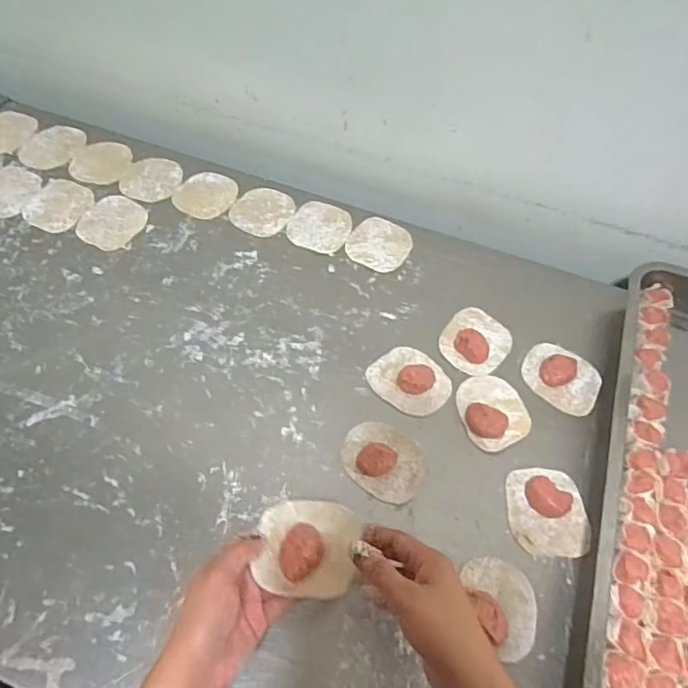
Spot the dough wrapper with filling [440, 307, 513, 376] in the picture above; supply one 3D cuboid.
[{"bbox_3d":[0.150,-0.007,0.643,0.071,0.017,0.082,34,61,16],"label":"dough wrapper with filling"}]

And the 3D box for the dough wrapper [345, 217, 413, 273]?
[{"bbox_3d":[0.046,-0.128,0.725,0.076,0.004,0.083,2,57,-3],"label":"dough wrapper"}]

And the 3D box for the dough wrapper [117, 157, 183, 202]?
[{"bbox_3d":[-0.258,-0.222,0.764,0.071,0.010,0.072,2,57,-3],"label":"dough wrapper"}]

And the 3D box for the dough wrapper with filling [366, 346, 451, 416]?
[{"bbox_3d":[0.071,0.035,0.607,0.070,0.023,0.083,-39,68,-25],"label":"dough wrapper with filling"}]

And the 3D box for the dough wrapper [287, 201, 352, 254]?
[{"bbox_3d":[-0.031,-0.152,0.737,0.077,0.004,0.085,14,58,4],"label":"dough wrapper"}]

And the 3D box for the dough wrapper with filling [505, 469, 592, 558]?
[{"bbox_3d":[0.195,0.158,0.544,0.072,0.017,0.084,2,57,-4],"label":"dough wrapper with filling"}]

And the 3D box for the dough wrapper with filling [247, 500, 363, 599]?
[{"bbox_3d":[-0.029,0.159,0.450,0.076,0.026,0.071,8,57,0],"label":"dough wrapper with filling"}]

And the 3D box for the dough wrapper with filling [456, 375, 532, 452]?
[{"bbox_3d":[0.157,0.065,0.595,0.069,0.022,0.082,-13,60,-13],"label":"dough wrapper with filling"}]

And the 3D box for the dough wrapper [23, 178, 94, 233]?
[{"bbox_3d":[-0.368,-0.179,0.735,0.074,0.004,0.083,19,58,7],"label":"dough wrapper"}]

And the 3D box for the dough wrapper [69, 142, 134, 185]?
[{"bbox_3d":[-0.330,-0.247,0.777,0.077,0.007,0.076,2,57,-3],"label":"dough wrapper"}]

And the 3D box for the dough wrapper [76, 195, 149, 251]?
[{"bbox_3d":[-0.293,-0.154,0.723,0.077,0.004,0.083,2,57,-3],"label":"dough wrapper"}]

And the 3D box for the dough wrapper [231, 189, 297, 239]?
[{"bbox_3d":[-0.105,-0.173,0.748,0.075,0.004,0.086,35,61,16],"label":"dough wrapper"}]

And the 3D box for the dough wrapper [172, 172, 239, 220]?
[{"bbox_3d":[-0.183,-0.199,0.757,0.074,0.004,0.080,2,57,-3],"label":"dough wrapper"}]

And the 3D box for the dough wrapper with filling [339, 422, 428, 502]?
[{"bbox_3d":[0.039,0.110,0.555,0.083,0.026,0.067,30,60,14],"label":"dough wrapper with filling"}]

